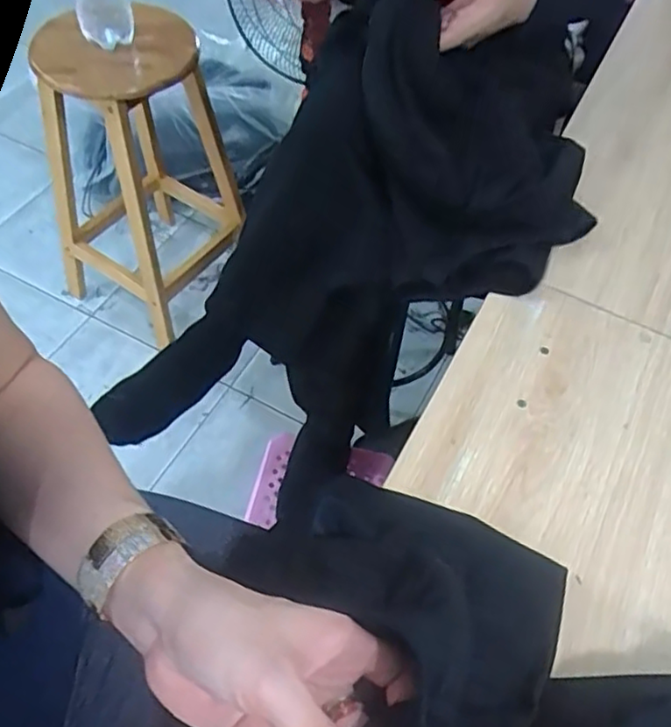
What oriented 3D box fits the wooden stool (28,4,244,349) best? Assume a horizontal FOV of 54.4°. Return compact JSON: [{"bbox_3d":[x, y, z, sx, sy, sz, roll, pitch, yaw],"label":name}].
[{"bbox_3d":[-0.414,-0.394,1.378,0.350,0.618,0.320,31,59,17],"label":"wooden stool"}]

